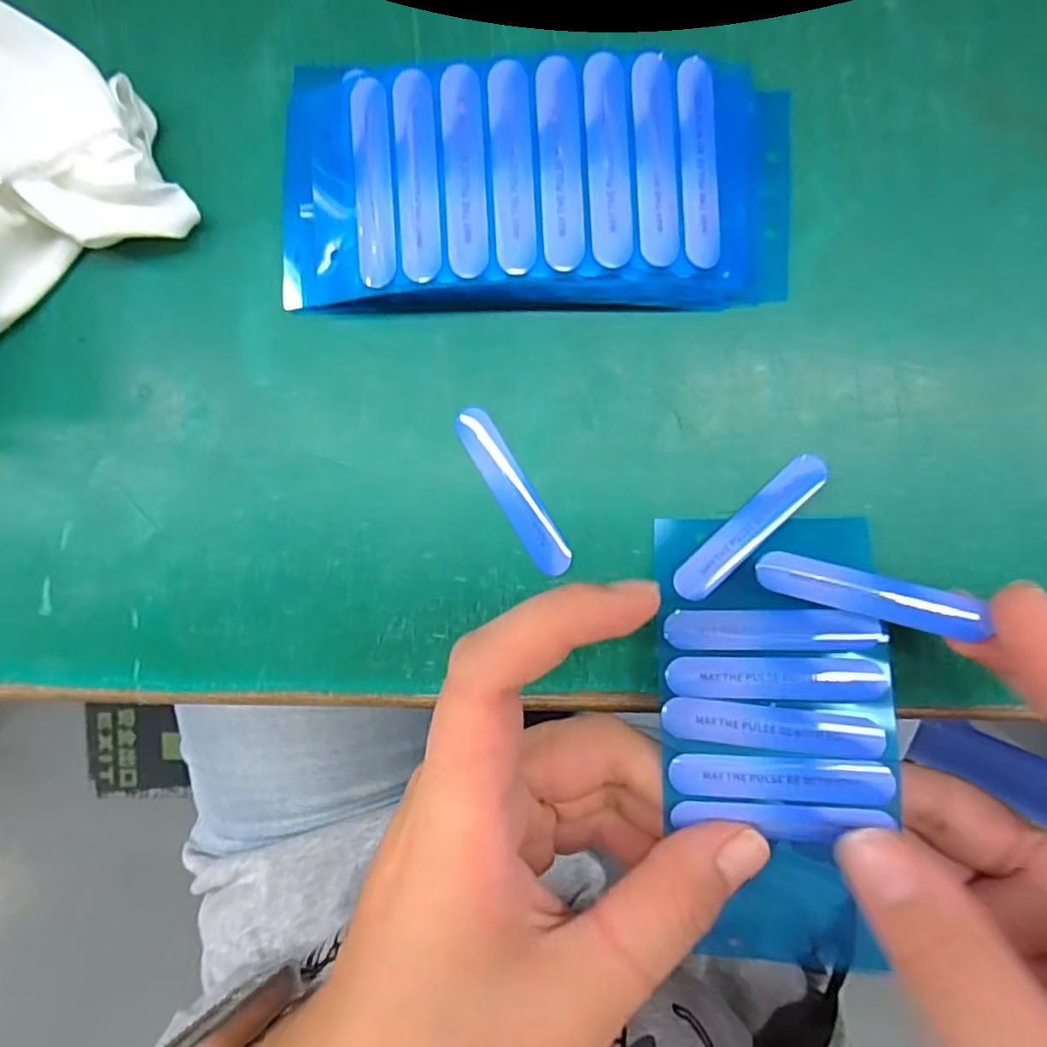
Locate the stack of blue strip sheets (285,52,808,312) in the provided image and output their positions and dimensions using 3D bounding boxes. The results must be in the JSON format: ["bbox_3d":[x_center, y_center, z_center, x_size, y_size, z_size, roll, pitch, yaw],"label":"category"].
[{"bbox_3d":[0.003,-0.086,0.166,0.130,0.017,0.063,1,91,3],"label":"stack of blue strip sheets"}]

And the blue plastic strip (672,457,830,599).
[{"bbox_3d":[0.060,0.001,0.170,0.050,0.007,0.009,-43,89,3],"label":"blue plastic strip"}]

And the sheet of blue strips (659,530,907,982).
[{"bbox_3d":[0.062,0.051,0.161,0.053,0.009,0.103,-2,82,11],"label":"sheet of blue strips"}]

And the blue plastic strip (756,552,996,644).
[{"bbox_3d":[0.080,0.017,0.151,0.048,0.004,0.009,16,92,20],"label":"blue plastic strip"}]

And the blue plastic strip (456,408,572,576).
[{"bbox_3d":[-0.003,-0.008,0.174,0.010,0.004,0.050,-32,90,3],"label":"blue plastic strip"}]

